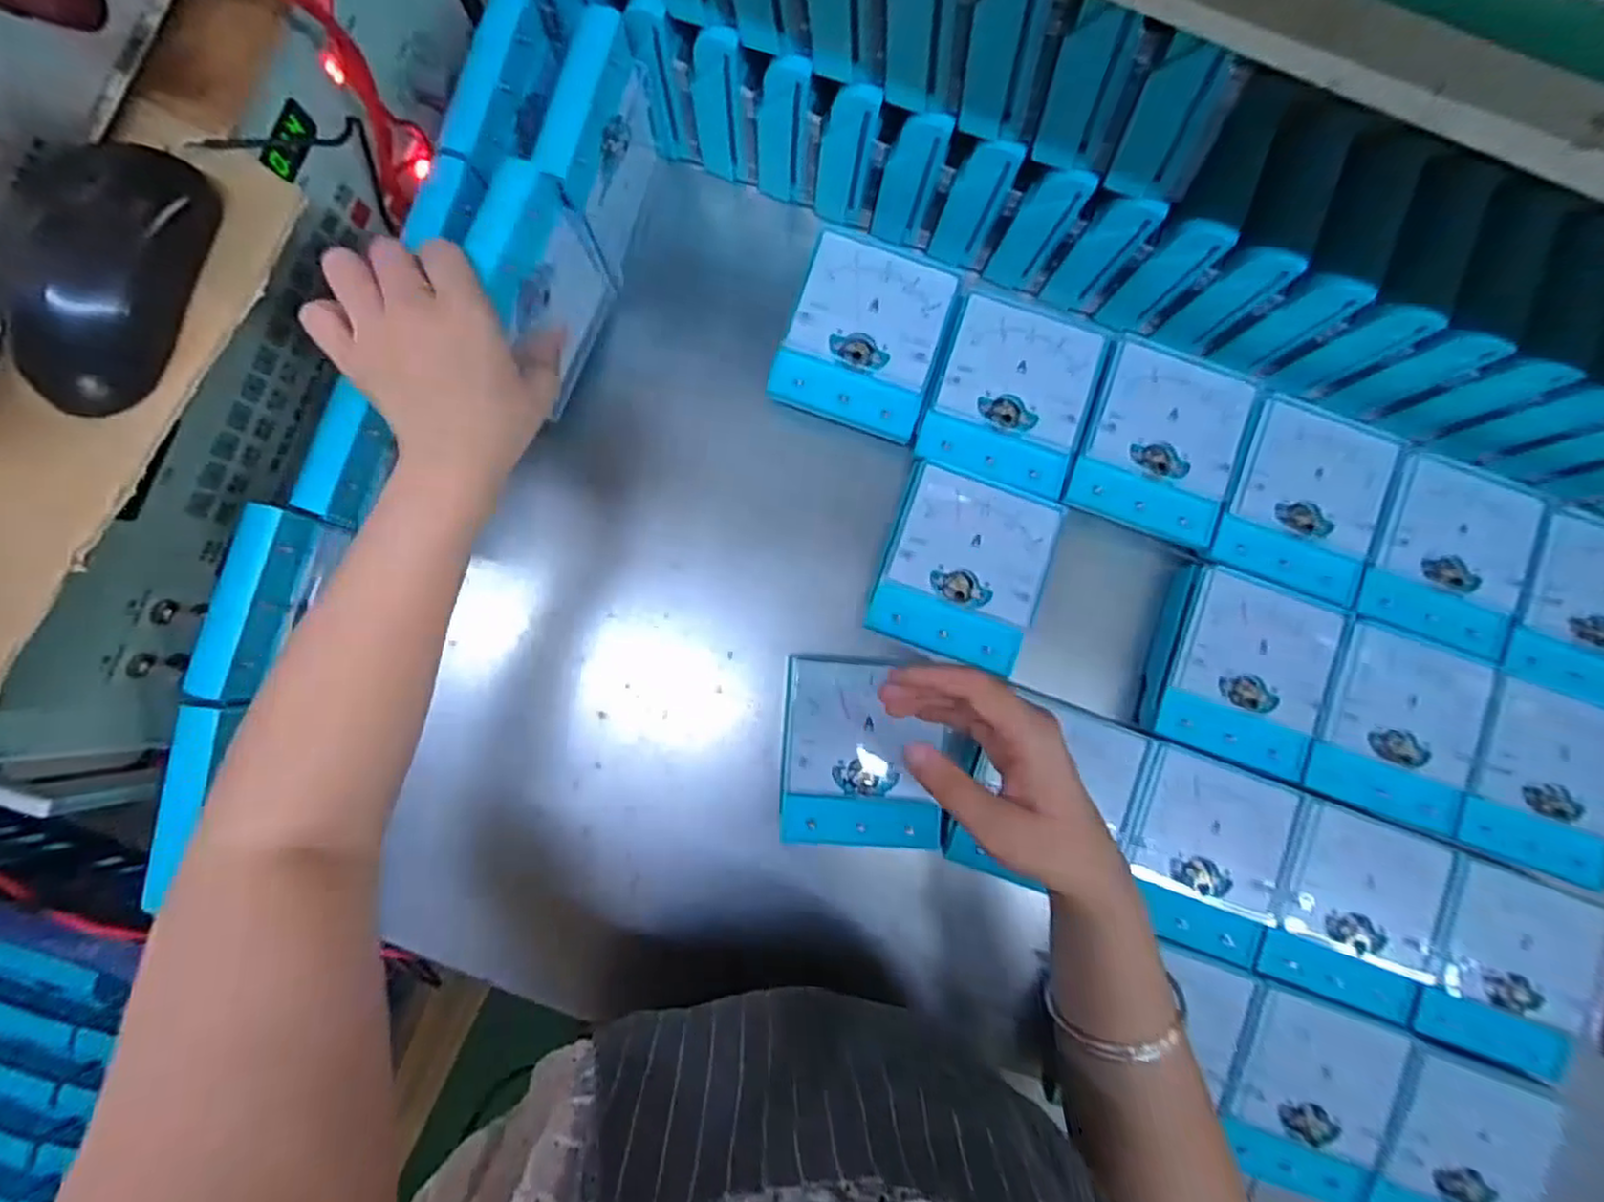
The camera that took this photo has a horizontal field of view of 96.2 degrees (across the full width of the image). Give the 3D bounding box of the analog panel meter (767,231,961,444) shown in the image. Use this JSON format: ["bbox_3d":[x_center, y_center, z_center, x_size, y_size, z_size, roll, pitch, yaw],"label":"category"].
[{"bbox_3d":[0.040,-0.169,0.472,0.096,0.033,0.112,18,85,0],"label":"analog panel meter"}]

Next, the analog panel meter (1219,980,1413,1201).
[{"bbox_3d":[0.302,0.299,0.434,0.099,0.024,0.116,18,85,0],"label":"analog panel meter"}]

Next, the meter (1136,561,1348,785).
[{"bbox_3d":[0.280,0.045,0.461,0.097,0.037,0.112,20,85,0],"label":"meter"}]

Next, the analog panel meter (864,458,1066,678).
[{"bbox_3d":[0.101,-0.021,0.461,0.097,0.030,0.112,18,85,0],"label":"analog panel meter"}]

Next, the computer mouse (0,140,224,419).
[{"bbox_3d":[-0.291,-0.134,0.291,0.062,0.038,0.105,13,85,0],"label":"computer mouse"}]

